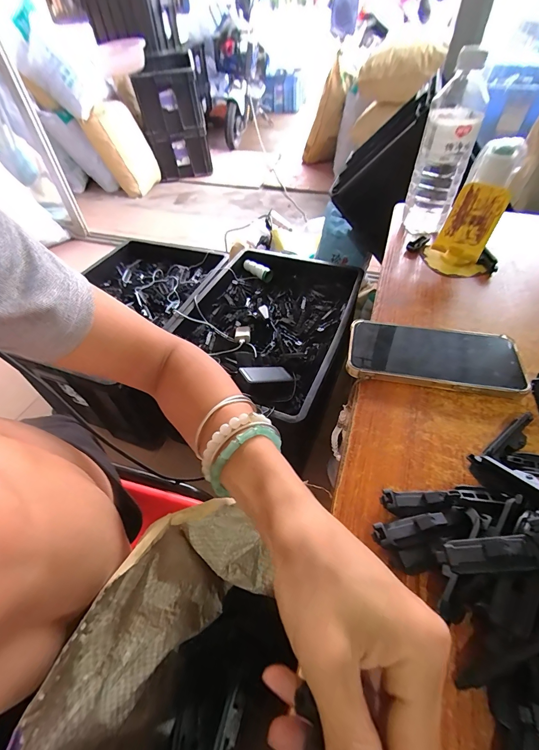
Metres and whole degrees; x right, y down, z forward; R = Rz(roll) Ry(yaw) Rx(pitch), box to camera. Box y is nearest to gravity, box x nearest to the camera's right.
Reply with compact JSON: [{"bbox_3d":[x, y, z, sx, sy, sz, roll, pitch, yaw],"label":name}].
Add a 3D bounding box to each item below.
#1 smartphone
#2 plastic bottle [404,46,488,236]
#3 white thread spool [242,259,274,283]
[{"bbox_3d":[0.170,-0.020,0.347,0.165,0.016,0.079,8,49,9],"label":"smartphone"},{"bbox_3d":[0.249,-0.311,0.475,0.071,0.210,0.075,17,51,17],"label":"plastic bottle"},{"bbox_3d":[-0.038,-0.340,1.066,0.108,0.035,0.039,31,56,27],"label":"white thread spool"}]

